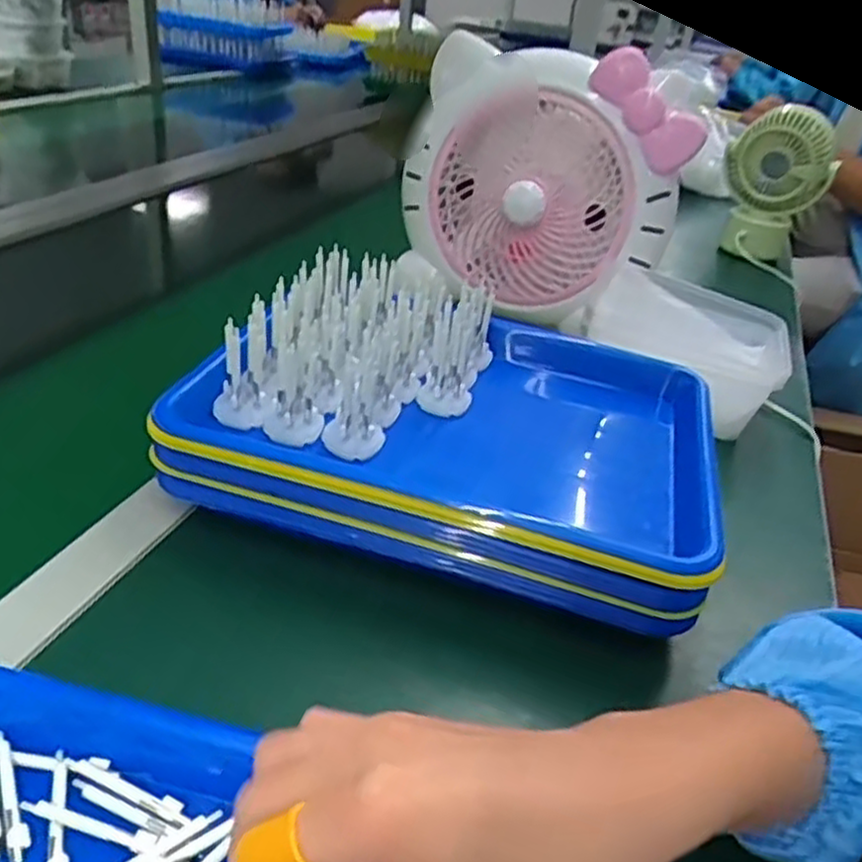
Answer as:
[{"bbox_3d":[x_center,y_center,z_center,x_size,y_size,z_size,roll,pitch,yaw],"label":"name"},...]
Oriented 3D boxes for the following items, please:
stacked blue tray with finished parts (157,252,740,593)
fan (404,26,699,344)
[{"bbox_3d":[0.019,-0.018,0.497,0.315,0.081,0.227,13,33,9],"label":"stacked blue tray with finished parts"},{"bbox_3d":[0.096,-0.217,0.674,0.237,0.222,0.126,21,35,20],"label":"fan"}]

